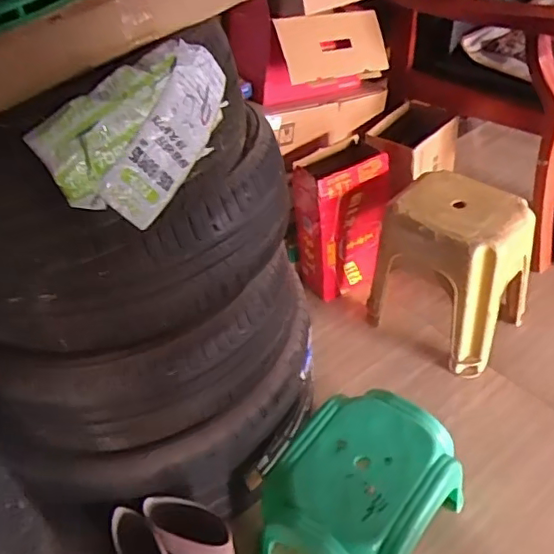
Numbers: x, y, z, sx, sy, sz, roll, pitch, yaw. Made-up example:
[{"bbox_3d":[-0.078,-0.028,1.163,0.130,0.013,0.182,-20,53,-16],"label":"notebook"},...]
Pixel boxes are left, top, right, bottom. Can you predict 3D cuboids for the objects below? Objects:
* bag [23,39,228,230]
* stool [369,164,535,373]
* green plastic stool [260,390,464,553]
[{"bbox_3d":[-0.146,-0.178,0.689,0.034,0.157,0.252,15,60,44],"label":"bag"},{"bbox_3d":[0.415,-0.017,1.404,0.311,0.388,0.239,29,53,31],"label":"stool"},{"bbox_3d":[0.155,0.413,1.092,0.273,0.242,0.344,28,53,30],"label":"green plastic stool"}]

